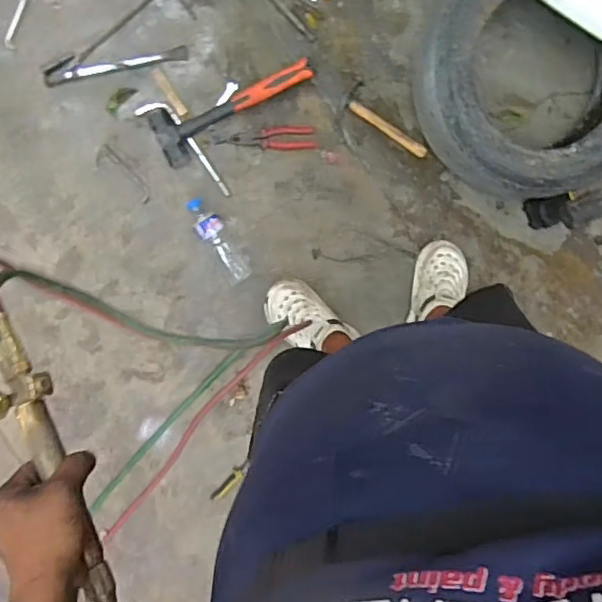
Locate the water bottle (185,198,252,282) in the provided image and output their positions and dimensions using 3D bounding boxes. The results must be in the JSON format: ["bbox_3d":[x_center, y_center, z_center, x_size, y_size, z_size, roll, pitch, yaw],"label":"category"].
[{"bbox_3d":[-0.192,-0.139,1.352,0.060,0.049,0.216,-31,98,1],"label":"water bottle"}]

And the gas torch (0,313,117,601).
[{"bbox_3d":[-0.217,0.183,0.541,0.055,0.034,0.376,-25,83,0],"label":"gas torch"}]

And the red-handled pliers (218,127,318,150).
[{"bbox_3d":[-0.076,-0.377,1.355,0.229,0.014,0.052,-2,98,-3],"label":"red-handled pliers"}]

